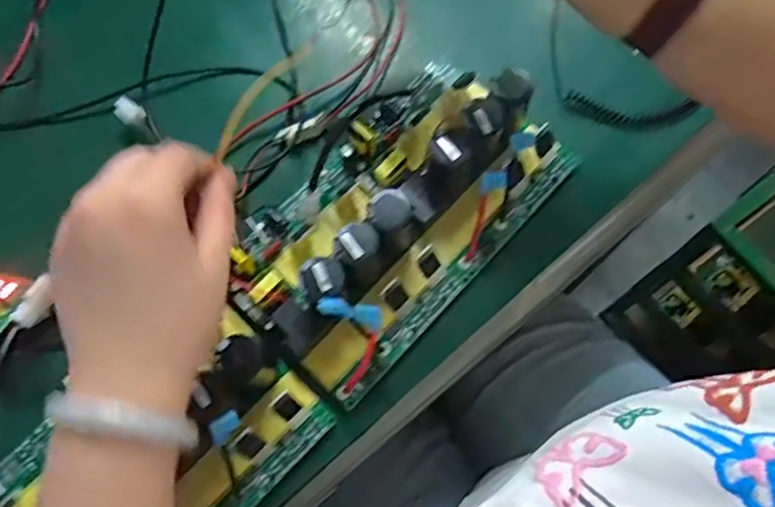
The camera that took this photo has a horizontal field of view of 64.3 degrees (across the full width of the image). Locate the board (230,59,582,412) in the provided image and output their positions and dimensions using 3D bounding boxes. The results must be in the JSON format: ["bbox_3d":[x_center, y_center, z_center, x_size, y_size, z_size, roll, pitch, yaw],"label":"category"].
[{"bbox_3d":[0.007,-0.033,0.431,0.143,0.056,0.248,41,78,14],"label":"board"}]

